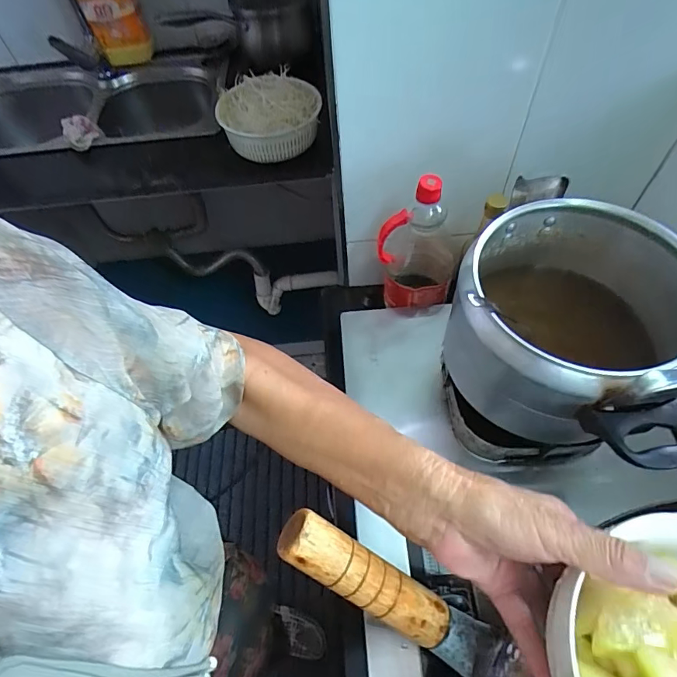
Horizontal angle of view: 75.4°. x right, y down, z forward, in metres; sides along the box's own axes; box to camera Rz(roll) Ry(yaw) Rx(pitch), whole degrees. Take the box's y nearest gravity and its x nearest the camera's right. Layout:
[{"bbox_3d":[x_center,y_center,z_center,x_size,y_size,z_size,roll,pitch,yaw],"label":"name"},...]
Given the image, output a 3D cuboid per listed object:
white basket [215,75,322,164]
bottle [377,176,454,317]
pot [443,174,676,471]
[{"bbox_3d":[-0.142,-0.472,0.929,0.204,0.081,0.223,-2,58,3],"label":"white basket"},{"bbox_3d":[0.125,-0.147,0.691,0.112,0.238,0.115,11,59,11],"label":"bottle"},{"bbox_3d":[0.254,-0.019,0.494,0.220,0.186,0.250,23,62,18],"label":"pot"}]

